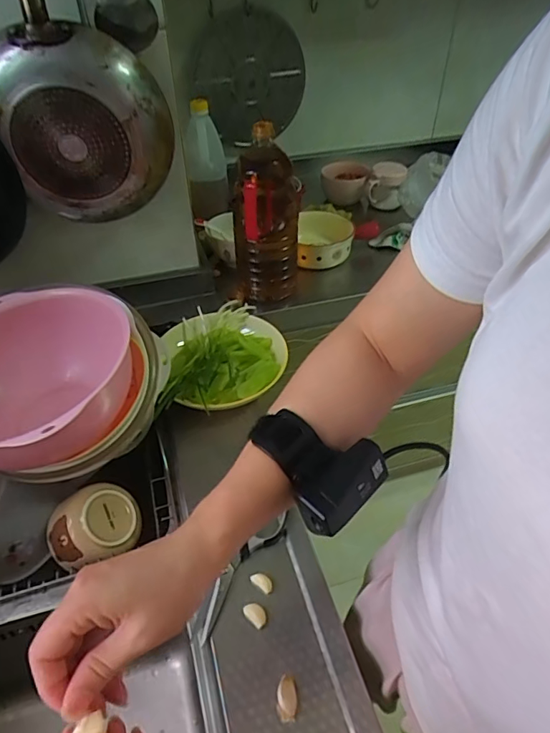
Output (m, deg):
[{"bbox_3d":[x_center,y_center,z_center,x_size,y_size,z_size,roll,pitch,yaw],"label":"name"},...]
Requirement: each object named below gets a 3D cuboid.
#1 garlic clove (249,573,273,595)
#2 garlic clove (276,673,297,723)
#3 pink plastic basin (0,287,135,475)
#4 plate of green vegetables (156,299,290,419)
[{"bbox_3d":[-0.013,0.225,0.503,0.023,0.014,0.013,22,47,22],"label":"garlic clove"},{"bbox_3d":[0.011,0.299,0.435,0.018,0.010,0.034,5,43,6],"label":"garlic clove"},{"bbox_3d":[-0.281,0.026,0.579,0.233,0.127,0.234,0,43,0],"label":"pink plastic basin"},{"bbox_3d":[-0.078,-0.020,0.720,0.178,0.030,0.204,-5,43,-5],"label":"plate of green vegetables"}]

